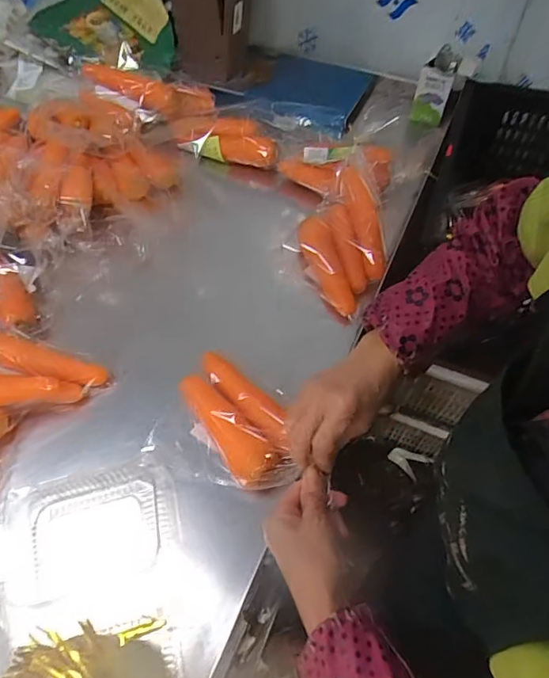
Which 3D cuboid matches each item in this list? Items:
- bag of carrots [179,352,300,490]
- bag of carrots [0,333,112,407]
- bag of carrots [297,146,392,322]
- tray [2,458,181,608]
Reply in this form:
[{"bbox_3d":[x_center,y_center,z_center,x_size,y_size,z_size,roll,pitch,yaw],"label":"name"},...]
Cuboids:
[{"bbox_3d":[-0.051,0.095,0.568,0.102,0.064,0.197,-34,63,-17],"label":"bag of carrots"},{"bbox_3d":[-0.351,0.043,0.626,0.241,0.054,0.112,-6,58,-18],"label":"bag of carrots"},{"bbox_3d":[0.114,-0.187,0.719,0.132,0.072,0.303,12,73,10],"label":"bag of carrots"},{"bbox_3d":[-0.215,0.226,0.555,0.201,0.020,0.142,-13,59,-5],"label":"tray"}]

